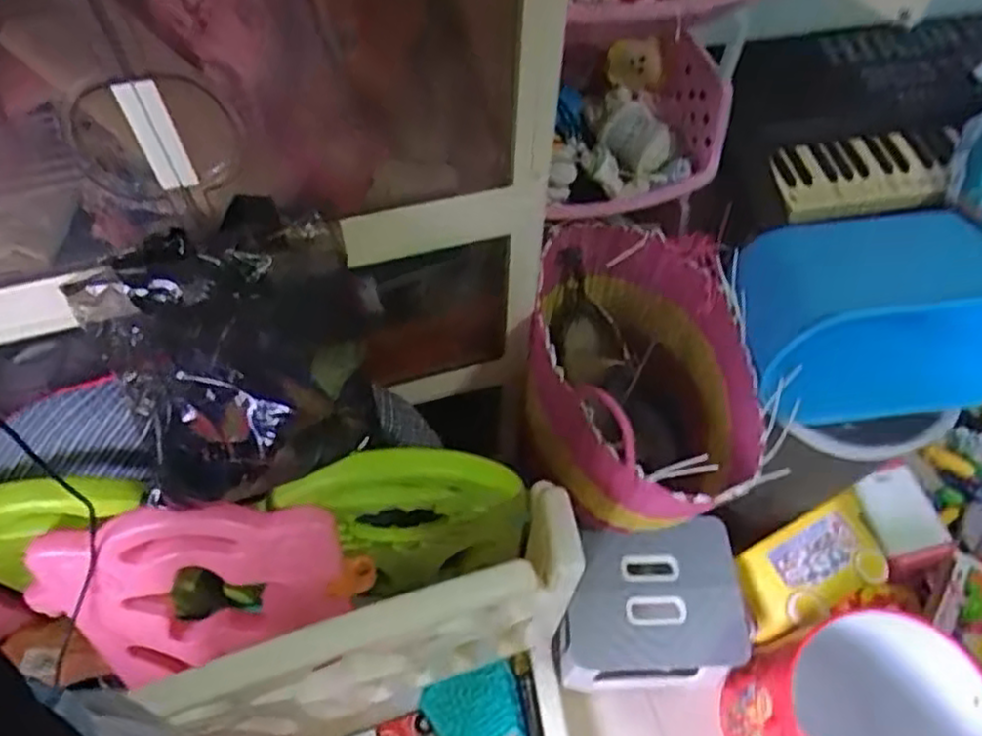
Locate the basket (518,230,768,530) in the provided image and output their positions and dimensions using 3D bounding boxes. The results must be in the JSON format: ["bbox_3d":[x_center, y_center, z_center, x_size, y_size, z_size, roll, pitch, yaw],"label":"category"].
[{"bbox_3d":[0.201,0.031,1.030,0.303,0.311,0.418,7,59,3],"label":"basket"}]

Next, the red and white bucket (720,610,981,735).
[{"bbox_3d":[0.511,0.513,1.042,0.288,0.326,0.245,-15,61,-10],"label":"red and white bucket"}]

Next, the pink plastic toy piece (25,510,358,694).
[{"bbox_3d":[-0.352,0.293,0.906,0.344,0.392,0.060,-8,45,-5],"label":"pink plastic toy piece"}]

